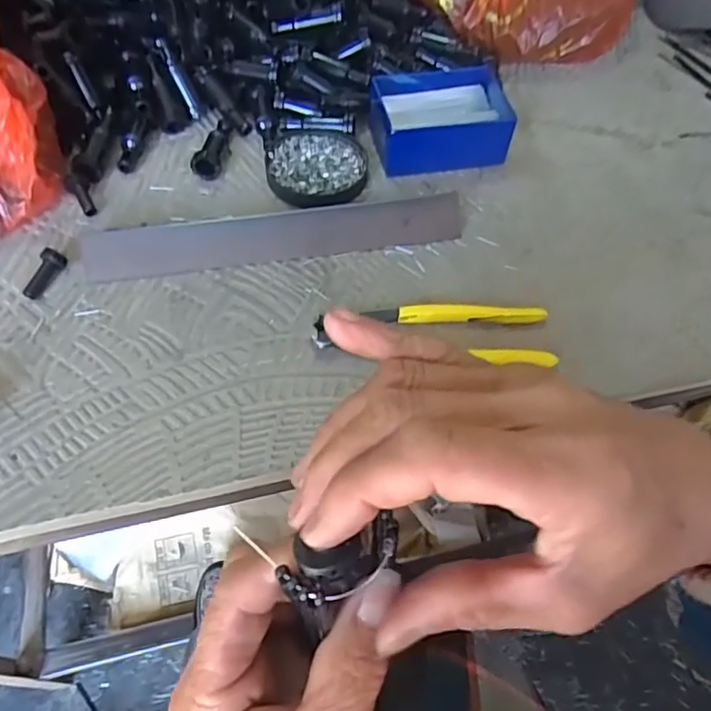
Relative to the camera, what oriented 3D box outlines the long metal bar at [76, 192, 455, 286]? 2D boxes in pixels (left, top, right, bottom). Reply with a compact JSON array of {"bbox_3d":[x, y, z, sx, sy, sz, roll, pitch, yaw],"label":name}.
[{"bbox_3d":[-0.056,-0.090,0.442,0.278,0.027,0.026,-10,59,-8],"label":"long metal bar"}]

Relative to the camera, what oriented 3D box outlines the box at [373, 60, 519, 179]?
[{"bbox_3d":[0.073,-0.209,0.516,0.115,0.050,0.087,-8,59,-7],"label":"box"}]

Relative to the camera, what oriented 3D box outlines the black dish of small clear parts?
[{"bbox_3d":[-0.032,-0.160,0.497,0.082,0.014,0.082,1,58,-2],"label":"black dish of small clear parts"}]

